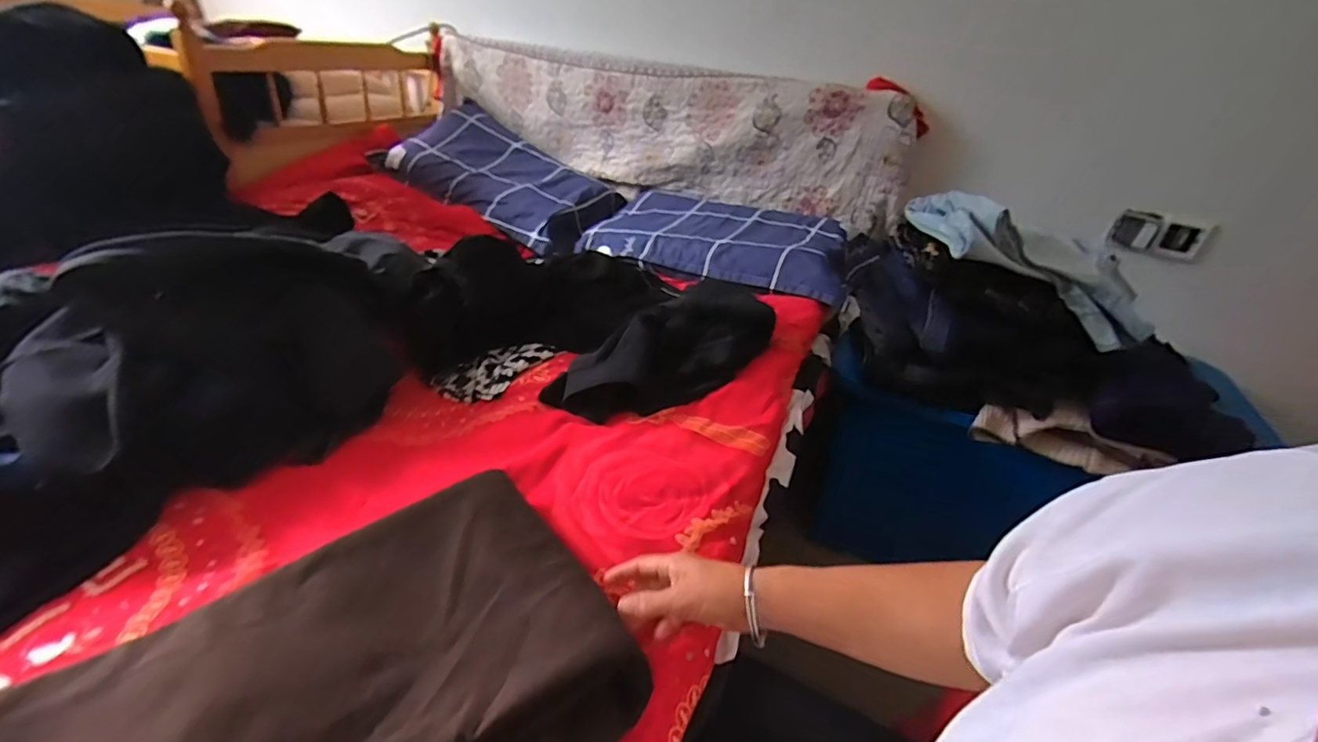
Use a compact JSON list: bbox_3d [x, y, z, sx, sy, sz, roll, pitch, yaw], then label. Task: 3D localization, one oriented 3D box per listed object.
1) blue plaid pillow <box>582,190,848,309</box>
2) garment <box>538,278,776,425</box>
[{"bbox_3d":[0.144,-0.319,1.314,0.616,0.101,0.381,18,33,18],"label":"blue plaid pillow"},{"bbox_3d":[0.024,-0.041,0.874,0.193,0.088,0.384,27,37,31],"label":"garment"}]

